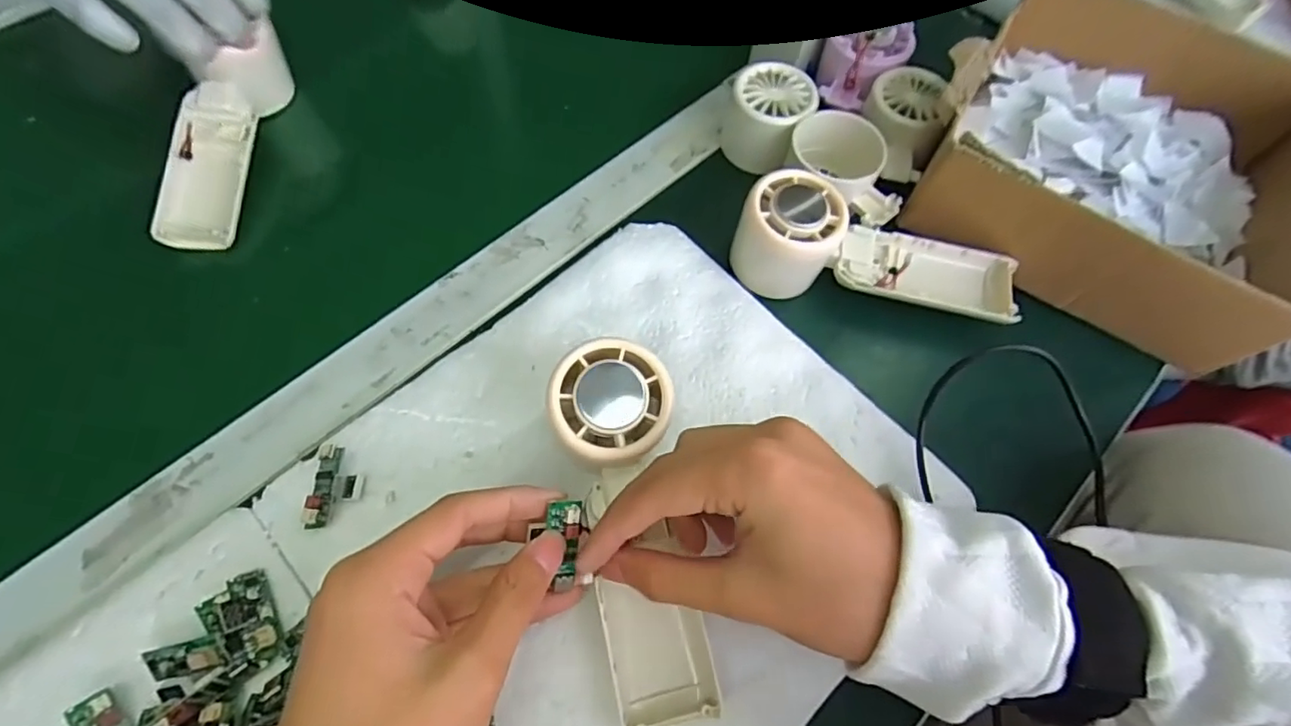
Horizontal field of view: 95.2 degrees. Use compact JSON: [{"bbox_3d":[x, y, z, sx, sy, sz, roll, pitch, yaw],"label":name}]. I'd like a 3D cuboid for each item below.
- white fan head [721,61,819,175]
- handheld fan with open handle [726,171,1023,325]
[{"bbox_3d":[0.079,-0.157,0.387,0.053,0.050,0.054,1,67,-2],"label":"white fan head"},{"bbox_3d":[0.138,-0.066,0.339,0.170,0.049,0.064,9,66,1],"label":"handheld fan with open handle"}]

